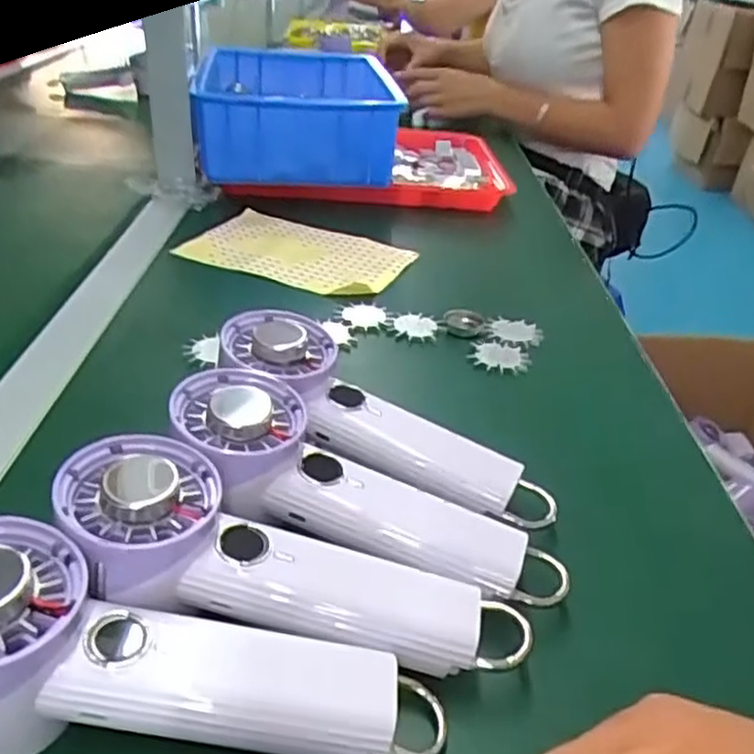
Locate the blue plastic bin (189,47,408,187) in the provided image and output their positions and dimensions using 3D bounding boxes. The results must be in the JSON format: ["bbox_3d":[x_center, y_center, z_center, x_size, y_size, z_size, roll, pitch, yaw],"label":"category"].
[{"bbox_3d":[-0.089,-0.265,0.762,0.189,0.120,0.224,-2,33,-10],"label":"blue plastic bin"}]

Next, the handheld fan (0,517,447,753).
[{"bbox_3d":[-0.073,0.107,0.257,0.188,0.057,0.062,16,31,-10],"label":"handheld fan"}]

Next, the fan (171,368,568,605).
[{"bbox_3d":[-0.007,0.056,0.333,0.197,0.033,0.069,26,35,3],"label":"fan"}]

